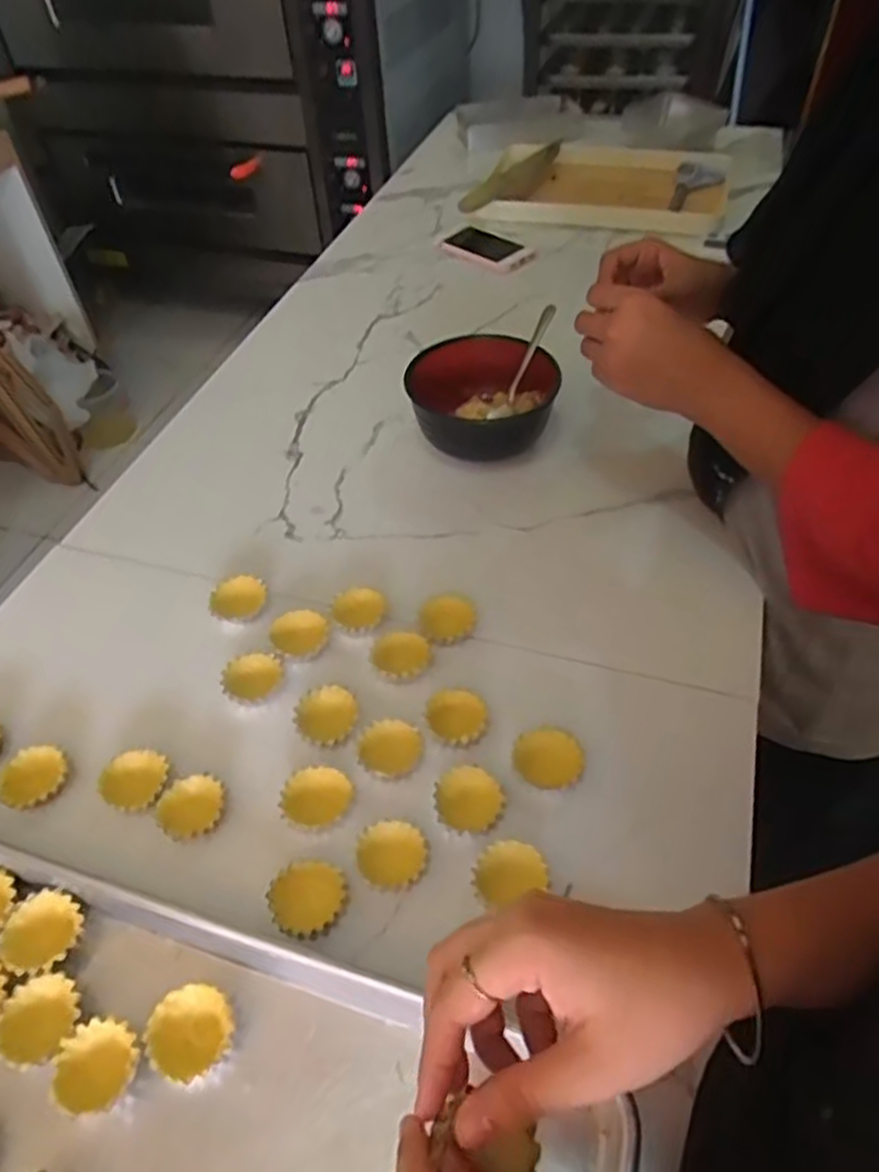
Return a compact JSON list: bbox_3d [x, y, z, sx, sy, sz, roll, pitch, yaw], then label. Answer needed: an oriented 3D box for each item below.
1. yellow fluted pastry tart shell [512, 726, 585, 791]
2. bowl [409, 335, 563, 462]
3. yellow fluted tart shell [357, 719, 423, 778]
[{"bbox_3d":[0.073,0.114,0.491,0.046,0.012,0.039,14,50,14],"label":"yellow fluted pastry tart shell"},{"bbox_3d":[0.038,-0.173,0.719,0.139,0.084,0.139,-1,48,1],"label":"bowl"},{"bbox_3d":[-0.034,0.112,0.502,0.042,0.017,0.035,-20,50,-15],"label":"yellow fluted tart shell"}]

